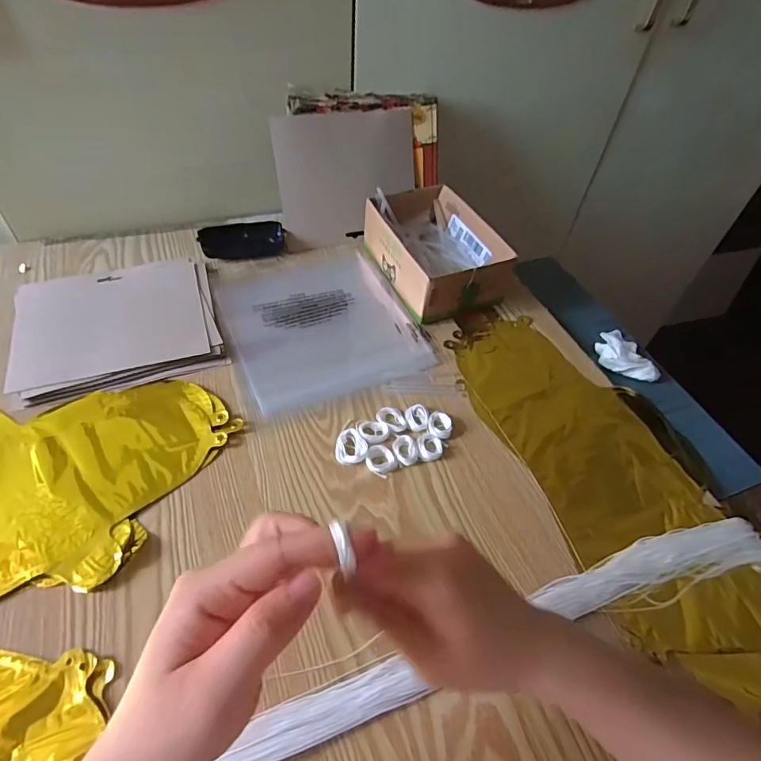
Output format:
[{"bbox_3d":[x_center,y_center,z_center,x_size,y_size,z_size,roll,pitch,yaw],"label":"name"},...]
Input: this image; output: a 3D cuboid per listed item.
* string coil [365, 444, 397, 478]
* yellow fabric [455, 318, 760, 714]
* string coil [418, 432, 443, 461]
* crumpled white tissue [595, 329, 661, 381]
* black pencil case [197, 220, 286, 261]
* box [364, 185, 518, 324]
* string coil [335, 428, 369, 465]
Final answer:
[{"bbox_3d":[0.001,0.075,0.442,0.027,0.008,0.029,3,50,-3],"label":"string coil"},{"bbox_3d":[0.221,0.082,0.455,0.166,0.010,0.410,-13,52,-16],"label":"yellow fabric"},{"bbox_3d":[0.048,0.063,0.456,0.024,0.004,0.029,-1,50,-6],"label":"string coil"},{"bbox_3d":[0.292,-0.034,0.574,0.057,0.020,0.086,-7,51,-11],"label":"crumpled white tissue"},{"bbox_3d":[-0.188,-0.196,0.653,0.113,0.025,0.061,-14,53,-16],"label":"black pencil case"},{"bbox_3d":[0.069,-0.168,0.617,0.136,0.068,0.186,-20,54,-21],"label":"box"},{"bbox_3d":[-0.028,0.063,0.453,0.030,0.005,0.036,-7,51,-11],"label":"string coil"}]

